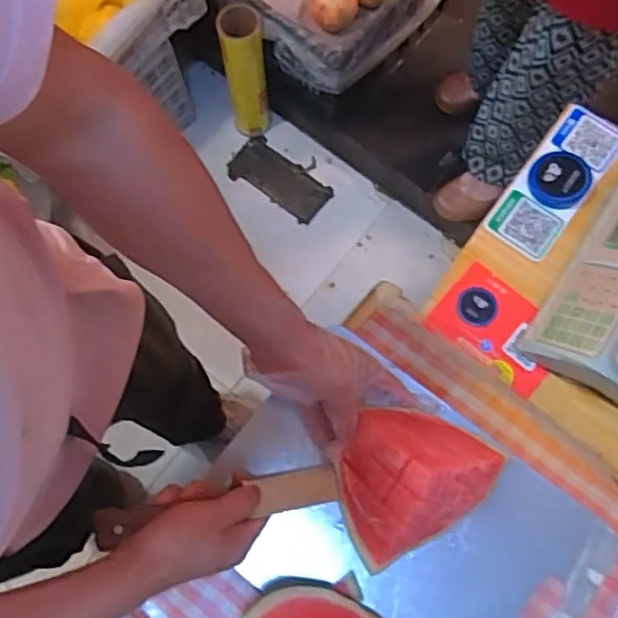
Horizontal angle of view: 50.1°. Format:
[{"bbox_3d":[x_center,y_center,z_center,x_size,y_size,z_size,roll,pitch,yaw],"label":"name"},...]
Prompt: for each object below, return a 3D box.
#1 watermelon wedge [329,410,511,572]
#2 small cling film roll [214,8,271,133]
[{"bbox_3d":[0.088,0.135,0.553,0.139,0.074,0.116,-27,76,-7],"label":"watermelon wedge"},{"bbox_3d":[-0.138,-0.518,1.479,0.088,0.373,0.071,-10,75,-2],"label":"small cling film roll"}]

